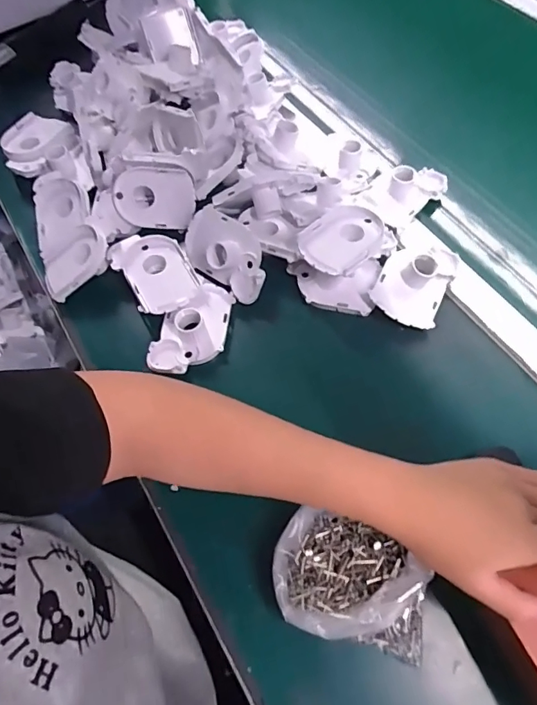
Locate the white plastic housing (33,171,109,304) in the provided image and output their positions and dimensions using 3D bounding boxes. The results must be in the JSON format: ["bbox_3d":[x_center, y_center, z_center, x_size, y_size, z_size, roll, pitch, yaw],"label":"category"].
[{"bbox_3d":[-0.224,-0.132,0.520,0.073,0.037,0.155,-25,63,-9],"label":"white plastic housing"}]

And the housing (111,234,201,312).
[{"bbox_3d":[-0.118,-0.085,0.492,0.068,0.024,0.098,-32,65,-12],"label":"housing"}]

